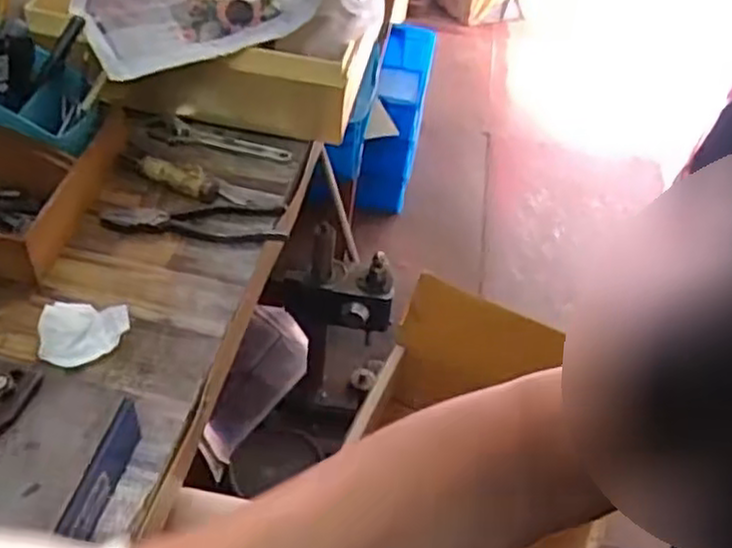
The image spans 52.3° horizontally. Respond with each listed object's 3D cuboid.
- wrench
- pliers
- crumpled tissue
[{"bbox_3d":[-0.146,-0.133,0.741,0.141,0.012,0.033,15,46,7],"label":"wrench"},{"bbox_3d":[-0.150,-0.047,0.654,0.155,0.012,0.045,0,46,-8],"label":"pliers"},{"bbox_3d":[-0.209,0.043,0.551,0.059,0.032,0.041,-1,46,-9],"label":"crumpled tissue"}]

